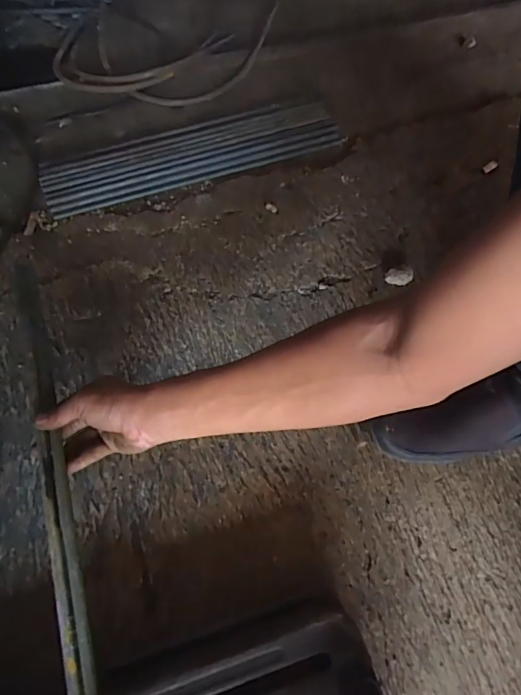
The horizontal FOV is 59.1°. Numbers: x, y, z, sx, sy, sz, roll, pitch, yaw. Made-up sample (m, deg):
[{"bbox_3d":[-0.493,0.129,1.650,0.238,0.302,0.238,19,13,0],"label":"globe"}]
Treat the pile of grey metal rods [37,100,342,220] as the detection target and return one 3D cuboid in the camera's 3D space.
[{"bbox_3d":[-0.110,-0.337,0.780,0.501,0.016,0.132,-17,63,-9],"label":"pile of grey metal rods"}]

